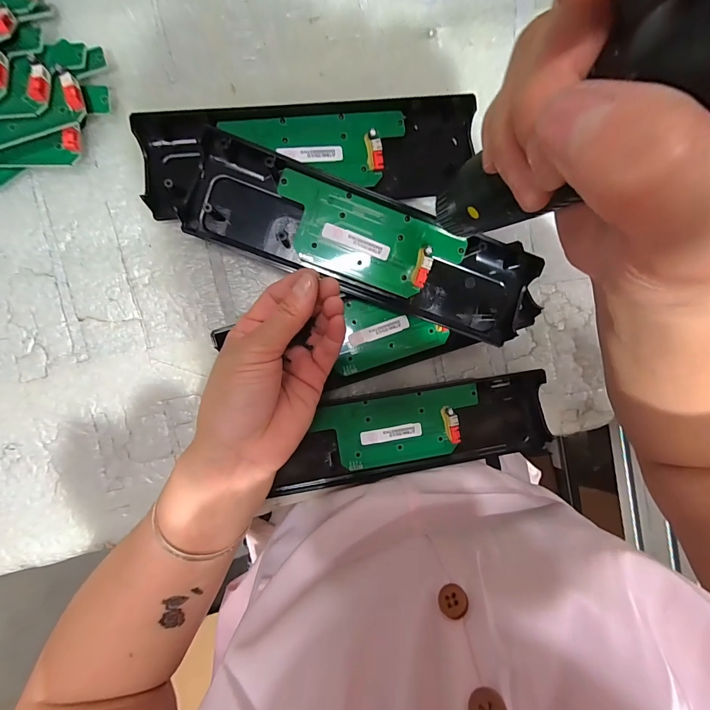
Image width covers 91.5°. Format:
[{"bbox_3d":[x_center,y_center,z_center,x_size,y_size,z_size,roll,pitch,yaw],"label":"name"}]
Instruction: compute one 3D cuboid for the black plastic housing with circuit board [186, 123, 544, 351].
[{"bbox_3d":[0.011,-0.078,0.249,0.252,0.022,0.068,19,91,-6],"label":"black plastic housing with circuit board"}]

